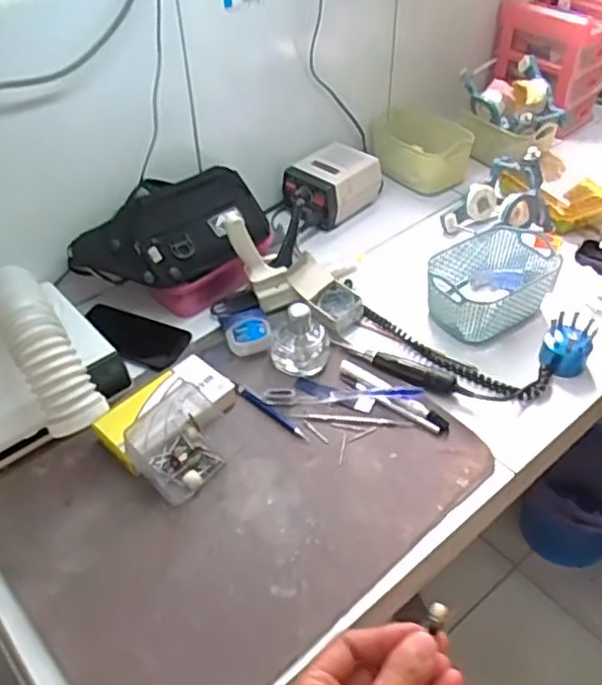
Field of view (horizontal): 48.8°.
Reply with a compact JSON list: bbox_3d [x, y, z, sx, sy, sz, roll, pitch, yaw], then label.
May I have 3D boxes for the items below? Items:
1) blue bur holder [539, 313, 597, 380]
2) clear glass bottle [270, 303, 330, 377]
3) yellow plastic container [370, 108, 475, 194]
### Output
[{"bbox_3d":[0.338,0.003,0.844,0.059,0.052,0.067,21,49,21],"label":"blue bur holder"},{"bbox_3d":[-0.001,-0.011,0.850,0.076,0.080,0.071,-1,45,0],"label":"clear glass bottle"},{"bbox_3d":[0.211,-0.341,1.184,0.174,0.083,0.122,7,45,8],"label":"yellow plastic container"}]

